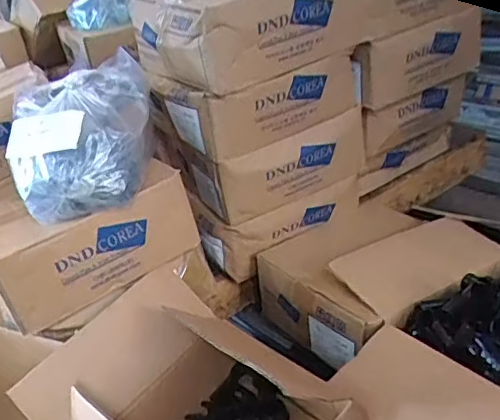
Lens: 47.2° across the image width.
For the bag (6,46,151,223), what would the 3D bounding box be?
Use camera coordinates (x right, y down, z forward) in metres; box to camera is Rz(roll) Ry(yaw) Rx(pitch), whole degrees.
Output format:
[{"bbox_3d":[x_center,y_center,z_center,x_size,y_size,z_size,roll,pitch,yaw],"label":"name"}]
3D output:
[{"bbox_3d":[-0.263,-0.115,0.903,0.206,0.157,0.215,-11,29,-6],"label":"bag"}]

